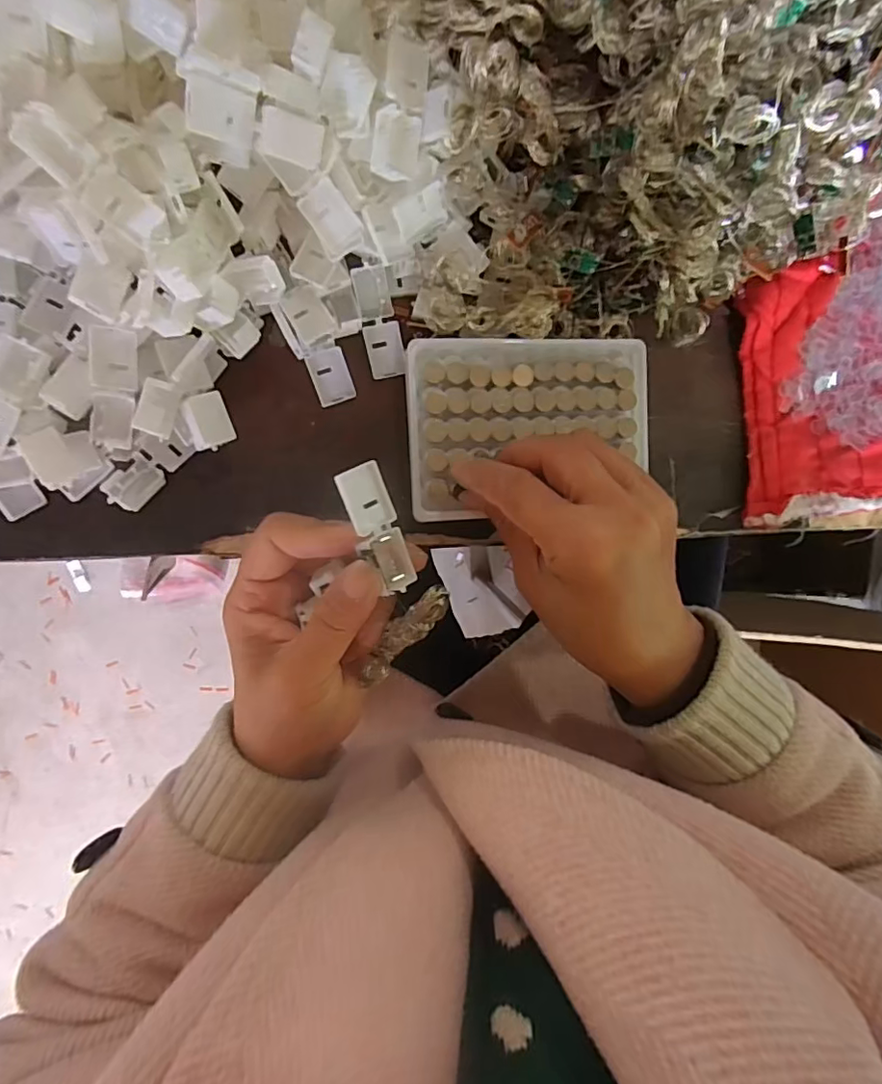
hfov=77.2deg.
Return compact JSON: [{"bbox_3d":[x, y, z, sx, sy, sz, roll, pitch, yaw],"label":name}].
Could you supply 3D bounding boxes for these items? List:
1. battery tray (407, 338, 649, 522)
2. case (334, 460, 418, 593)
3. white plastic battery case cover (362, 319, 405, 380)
[{"bbox_3d":[0.048,-0.063,0.296,0.129,0.012,0.094,-3,91,-7],"label":"battery tray"},{"bbox_3d":[-0.028,-0.005,0.237,0.020,0.011,0.054,-32,109,-31],"label":"case"},{"bbox_3d":[-0.030,-0.103,0.297,0.019,0.004,0.028,-14,111,-8],"label":"white plastic battery case cover"}]

